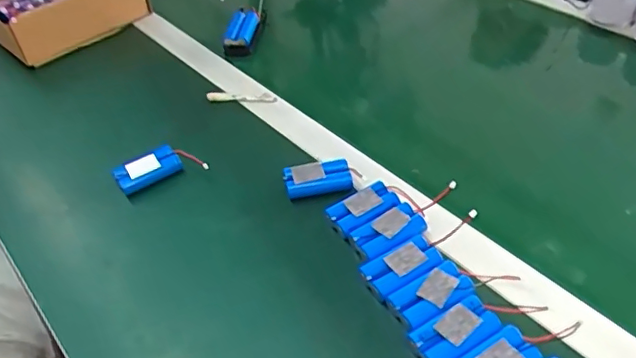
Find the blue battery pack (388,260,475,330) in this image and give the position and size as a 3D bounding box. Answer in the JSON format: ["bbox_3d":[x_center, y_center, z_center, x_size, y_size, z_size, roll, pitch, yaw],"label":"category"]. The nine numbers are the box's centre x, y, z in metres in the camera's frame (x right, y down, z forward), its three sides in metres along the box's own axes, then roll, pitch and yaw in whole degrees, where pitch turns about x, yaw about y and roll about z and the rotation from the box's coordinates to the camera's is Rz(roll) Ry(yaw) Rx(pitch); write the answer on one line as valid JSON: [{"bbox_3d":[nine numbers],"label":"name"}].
[{"bbox_3d":[0.093,0.095,0.459,0.065,0.015,0.037,-24,47,-21],"label":"blue battery pack"}]

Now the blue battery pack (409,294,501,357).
[{"bbox_3d":[0.106,0.116,0.432,0.067,0.016,0.036,-25,47,-22],"label":"blue battery pack"}]

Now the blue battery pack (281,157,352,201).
[{"bbox_3d":[-0.001,-0.001,0.566,0.065,0.021,0.037,-5,43,-3],"label":"blue battery pack"}]

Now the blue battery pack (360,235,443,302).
[{"bbox_3d":[0.074,0.073,0.481,0.068,0.018,0.037,-24,47,-21],"label":"blue battery pack"}]

